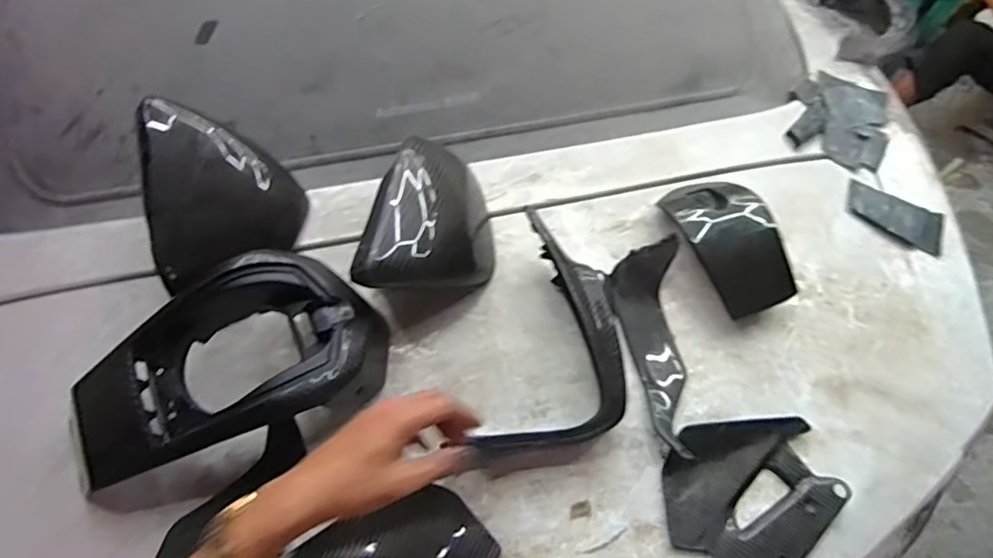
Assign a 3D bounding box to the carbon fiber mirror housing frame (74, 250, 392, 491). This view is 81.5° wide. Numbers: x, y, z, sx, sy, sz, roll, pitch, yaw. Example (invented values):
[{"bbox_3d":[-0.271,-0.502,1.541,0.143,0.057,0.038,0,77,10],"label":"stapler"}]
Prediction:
[{"bbox_3d":[-0.258,0.097,0.546,0.303,0.104,0.171,-29,65,-16],"label":"carbon fiber mirror housing frame"}]

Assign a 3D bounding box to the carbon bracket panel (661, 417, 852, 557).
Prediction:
[{"bbox_3d":[0.256,0.215,0.569,0.180,0.033,0.146,-6,61,-4],"label":"carbon bracket panel"}]

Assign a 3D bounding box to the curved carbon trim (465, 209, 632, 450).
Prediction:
[{"bbox_3d":[0.077,0.066,0.600,0.141,0.075,0.250,11,61,5],"label":"curved carbon trim"}]

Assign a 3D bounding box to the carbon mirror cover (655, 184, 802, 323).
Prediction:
[{"bbox_3d":[0.284,-0.048,0.690,0.115,0.050,0.175,-24,64,-14],"label":"carbon mirror cover"}]

